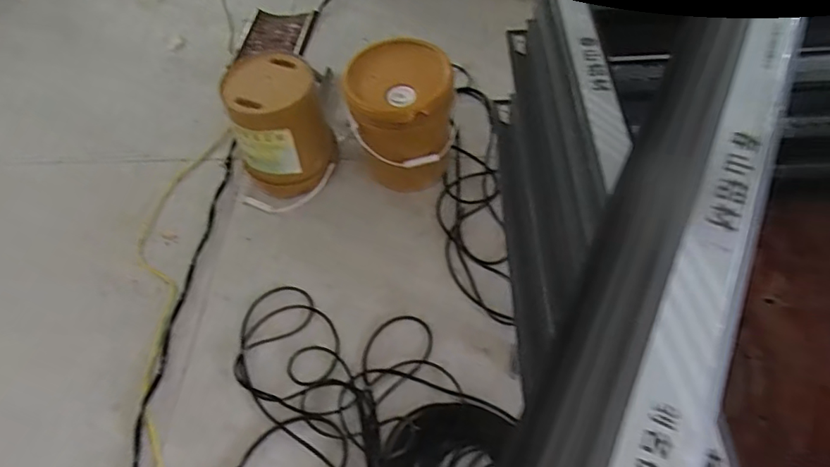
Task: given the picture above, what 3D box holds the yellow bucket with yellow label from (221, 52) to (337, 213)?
[{"bbox_3d":[-0.414,-0.313,1.680,0.293,0.388,0.269,-1,56,2],"label":"yellow bucket with yellow label"}]

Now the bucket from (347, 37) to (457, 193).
[{"bbox_3d":[-0.034,-0.324,1.669,0.297,0.421,0.270,-1,56,2],"label":"bucket"}]

